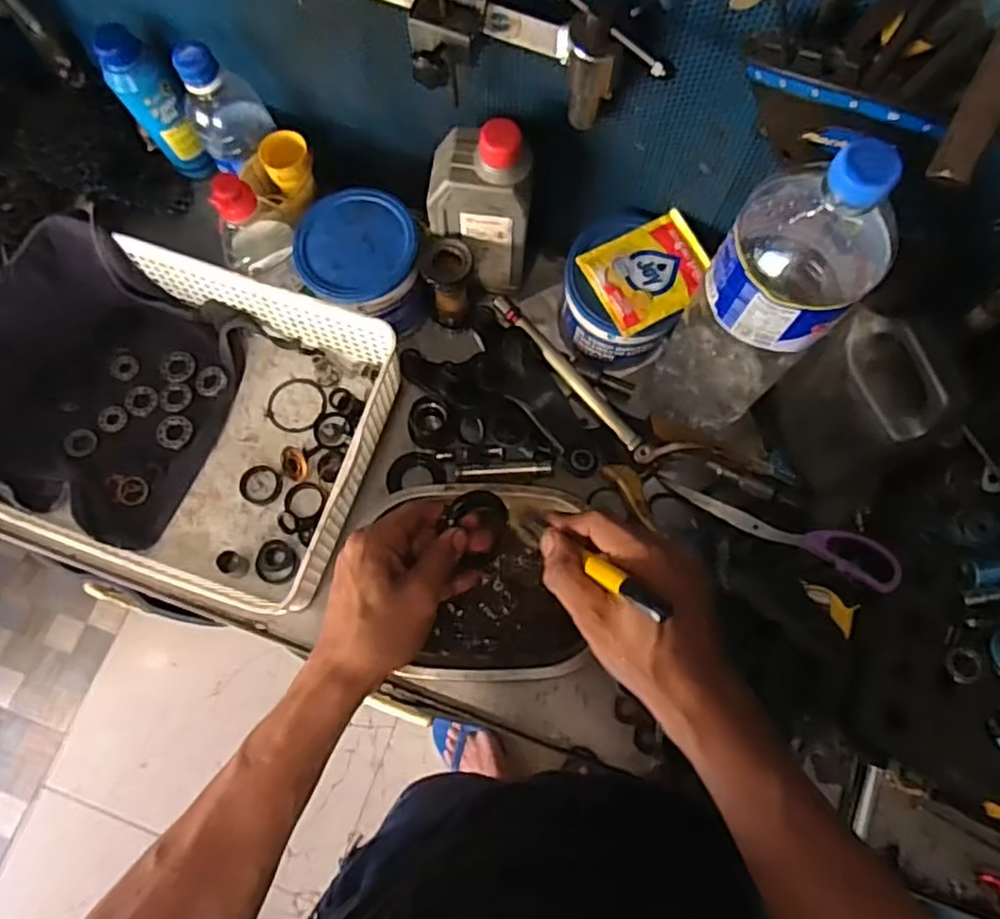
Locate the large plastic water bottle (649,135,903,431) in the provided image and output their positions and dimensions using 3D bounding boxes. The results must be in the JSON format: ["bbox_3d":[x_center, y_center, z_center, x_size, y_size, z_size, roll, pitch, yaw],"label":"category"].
[{"bbox_3d":[0.186,-0.103,0.476,0.092,0.307,0.083,-44,78,-11],"label":"large plastic water bottle"}]

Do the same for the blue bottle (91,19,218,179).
[{"bbox_3d":[-0.303,-0.308,0.601,0.039,0.148,0.036,-44,78,-11],"label":"blue bottle"}]

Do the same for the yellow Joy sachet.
[{"bbox_3d":[0.122,-0.153,0.550,0.094,0.014,0.079,-30,76,-8],"label":"yellow Joy sachet"}]

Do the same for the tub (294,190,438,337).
[{"bbox_3d":[-0.119,-0.167,0.594,0.102,0.082,0.110,-42,78,-11],"label":"tub"}]

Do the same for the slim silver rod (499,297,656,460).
[{"bbox_3d":[0.065,-0.073,0.601,0.018,0.020,0.191,-40,78,-11],"label":"slim silver rod"}]

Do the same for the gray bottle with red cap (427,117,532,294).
[{"bbox_3d":[-0.017,-0.206,0.556,0.079,0.160,0.052,2,74,1],"label":"gray bottle with red cap"}]

